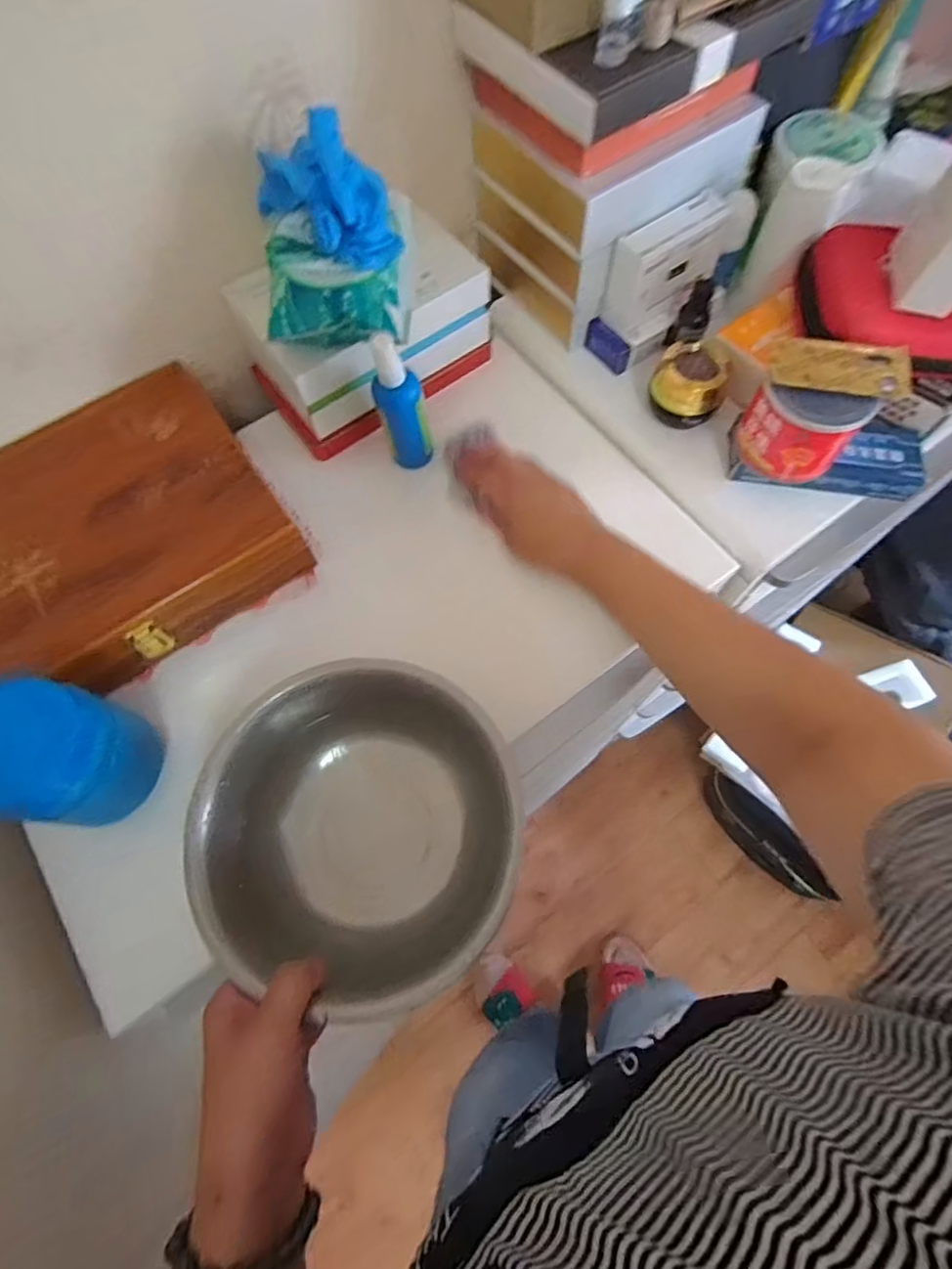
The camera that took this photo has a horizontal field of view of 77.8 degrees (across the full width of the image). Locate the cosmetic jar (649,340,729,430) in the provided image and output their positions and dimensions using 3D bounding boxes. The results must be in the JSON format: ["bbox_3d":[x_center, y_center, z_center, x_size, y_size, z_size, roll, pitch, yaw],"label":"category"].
[{"bbox_3d":[0.197,-0.229,0.537,0.058,0.053,0.059,-1,69,2],"label":"cosmetic jar"}]

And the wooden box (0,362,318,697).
[{"bbox_3d":[-0.305,-0.077,0.482,0.273,0.070,0.221,-38,72,-12],"label":"wooden box"}]

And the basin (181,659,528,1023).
[{"bbox_3d":[-0.073,0.124,0.391,0.202,0.064,0.195,-1,69,2],"label":"basin"}]

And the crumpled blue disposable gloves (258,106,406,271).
[{"bbox_3d":[-0.106,-0.308,0.415,0.089,0.060,0.084,-19,69,-5],"label":"crumpled blue disposable gloves"}]

